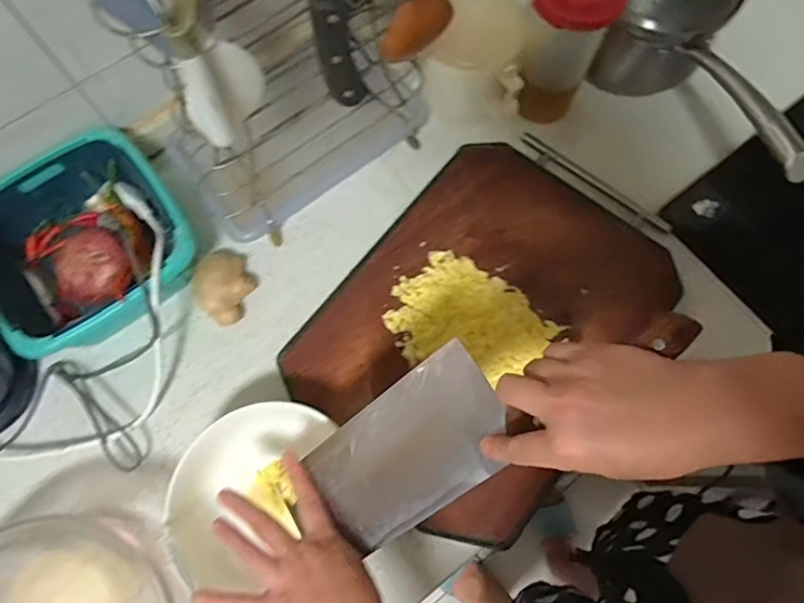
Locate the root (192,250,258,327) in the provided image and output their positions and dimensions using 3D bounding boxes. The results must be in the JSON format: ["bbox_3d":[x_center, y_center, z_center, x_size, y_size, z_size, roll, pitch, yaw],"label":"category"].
[{"bbox_3d":[-0.191,-0.019,0.600,0.066,0.037,0.072,0,72,0],"label":"root"}]

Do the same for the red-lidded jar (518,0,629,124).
[{"bbox_3d":[0.168,-0.272,0.596,0.081,0.165,0.076,0,72,0],"label":"red-lidded jar"}]

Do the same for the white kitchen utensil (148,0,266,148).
[{"bbox_3d":[-0.129,-0.167,0.367,0.053,0.166,0.050,-18,73,-5],"label":"white kitchen utensil"}]

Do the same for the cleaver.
[{"bbox_3d":[0.049,0.077,0.380,0.284,0.013,0.093,-36,73,24],"label":"cleaver"}]

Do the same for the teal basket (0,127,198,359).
[{"bbox_3d":[-0.334,-0.052,0.594,0.207,0.079,0.211,-35,76,-10],"label":"teal basket"}]

